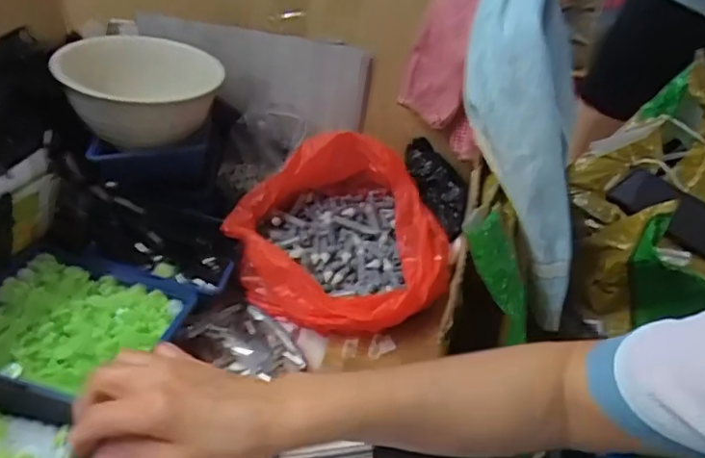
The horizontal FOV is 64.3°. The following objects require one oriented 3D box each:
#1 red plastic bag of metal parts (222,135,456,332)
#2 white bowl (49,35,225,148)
[{"bbox_3d":[-0.009,-0.010,0.606,0.224,0.124,0.213,22,37,25],"label":"red plastic bag of metal parts"},{"bbox_3d":[-0.228,-0.152,0.615,0.159,0.075,0.157,-6,34,-17],"label":"white bowl"}]

